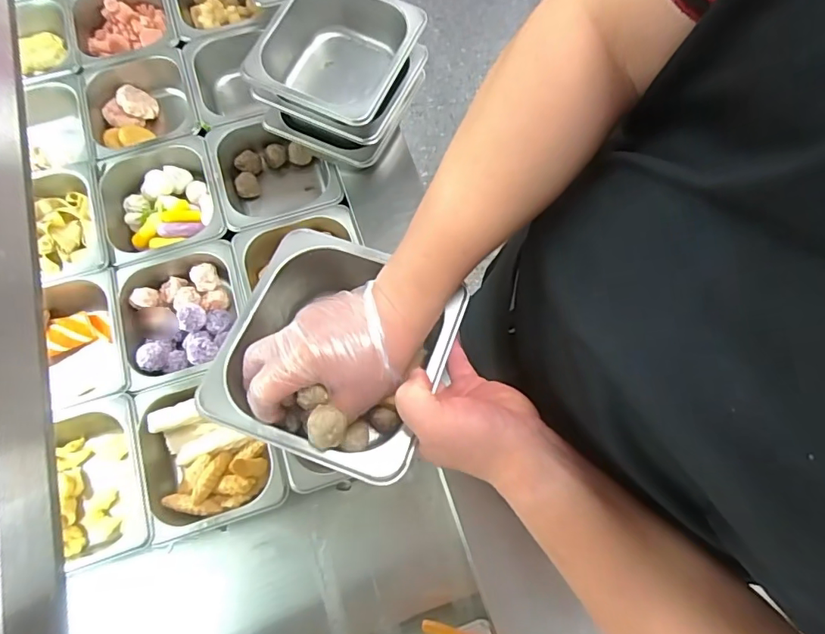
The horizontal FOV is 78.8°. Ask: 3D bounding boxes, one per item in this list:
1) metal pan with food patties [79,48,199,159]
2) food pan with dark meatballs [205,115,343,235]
[{"bbox_3d":[-0.412,-0.306,0.787,0.159,0.101,0.176,-17,73,-6],"label":"metal pan with food patties"},{"bbox_3d":[-0.197,-0.203,0.738,0.159,0.083,0.174,-19,73,-6],"label":"food pan with dark meatballs"}]

